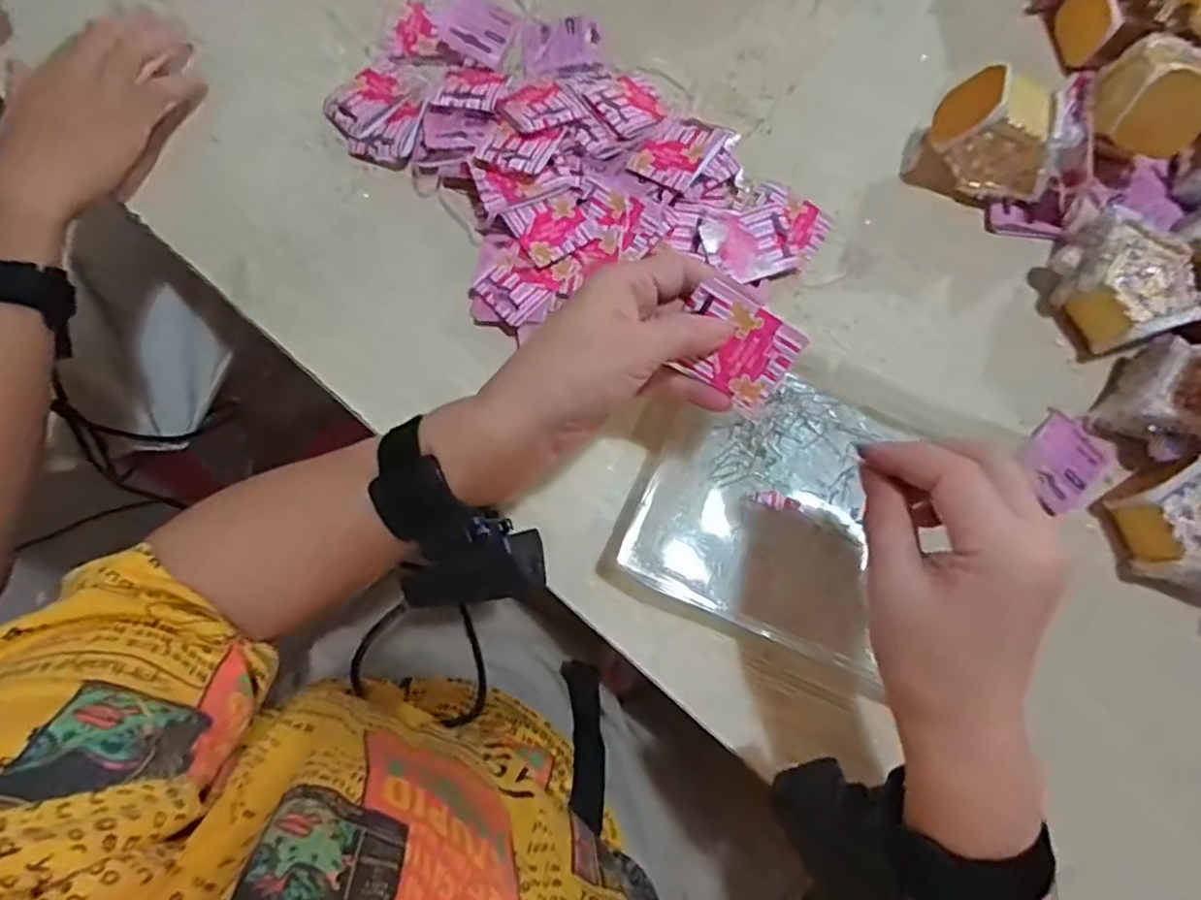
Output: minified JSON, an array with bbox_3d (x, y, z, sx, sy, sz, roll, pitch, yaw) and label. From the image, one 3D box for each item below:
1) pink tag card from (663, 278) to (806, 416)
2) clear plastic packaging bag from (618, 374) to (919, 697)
[{"bbox_3d":[0.067,-0.052,0.332,0.059,0.005,0.046,36,113,3],"label":"pink tag card"},{"bbox_3d":[0.114,0.034,0.420,0.162,0.014,0.157,24,80,9],"label":"clear plastic packaging bag"}]

